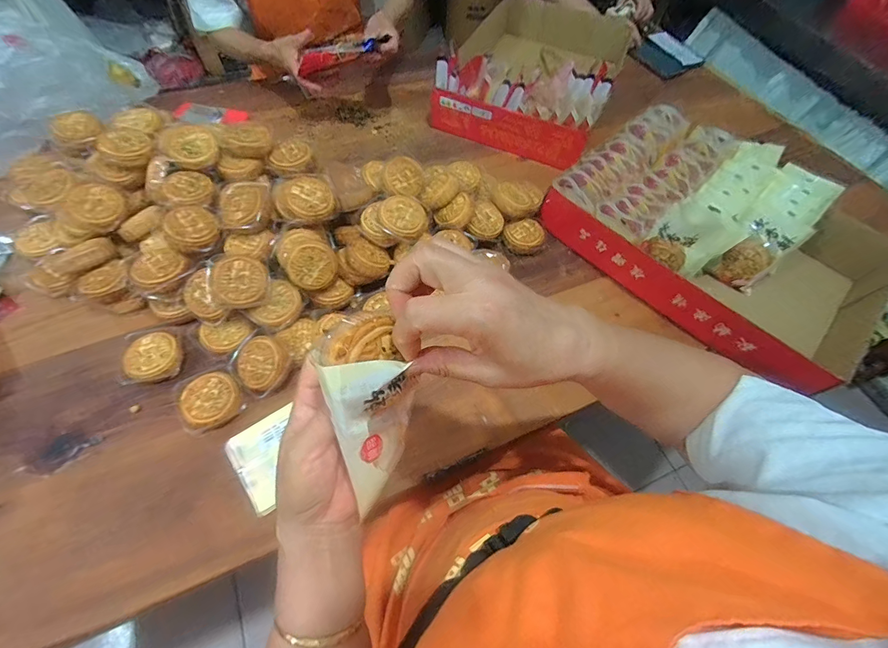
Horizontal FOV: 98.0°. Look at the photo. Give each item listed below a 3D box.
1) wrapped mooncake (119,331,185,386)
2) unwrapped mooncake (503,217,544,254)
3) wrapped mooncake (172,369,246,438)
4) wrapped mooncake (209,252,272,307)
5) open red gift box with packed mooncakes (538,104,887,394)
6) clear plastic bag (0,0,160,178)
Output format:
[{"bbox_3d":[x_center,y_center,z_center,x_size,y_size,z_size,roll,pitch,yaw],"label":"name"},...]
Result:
[{"bbox_3d":[-0.384,0.044,0.516,0.068,0.027,0.071,-6,62,-7],"label":"wrapped mooncake"},{"bbox_3d":[0.133,-0.149,0.649,0.062,0.019,0.070,23,63,8],"label":"unwrapped mooncake"},{"bbox_3d":[-0.297,0.096,0.494,0.072,0.028,0.073,-29,67,-18],"label":"wrapped mooncake"},{"bbox_3d":[-0.262,-0.056,0.498,0.066,0.021,0.065,4,77,-15],"label":"wrapped mooncake"},{"bbox_3d":[0.440,-0.155,0.616,0.323,0.134,0.462,-39,71,-22],"label":"open red gift box with packed mooncakes"},{"bbox_3d":[-0.731,-0.409,0.672,0.252,0.183,0.299,6,61,-1],"label":"clear plastic bag"}]

